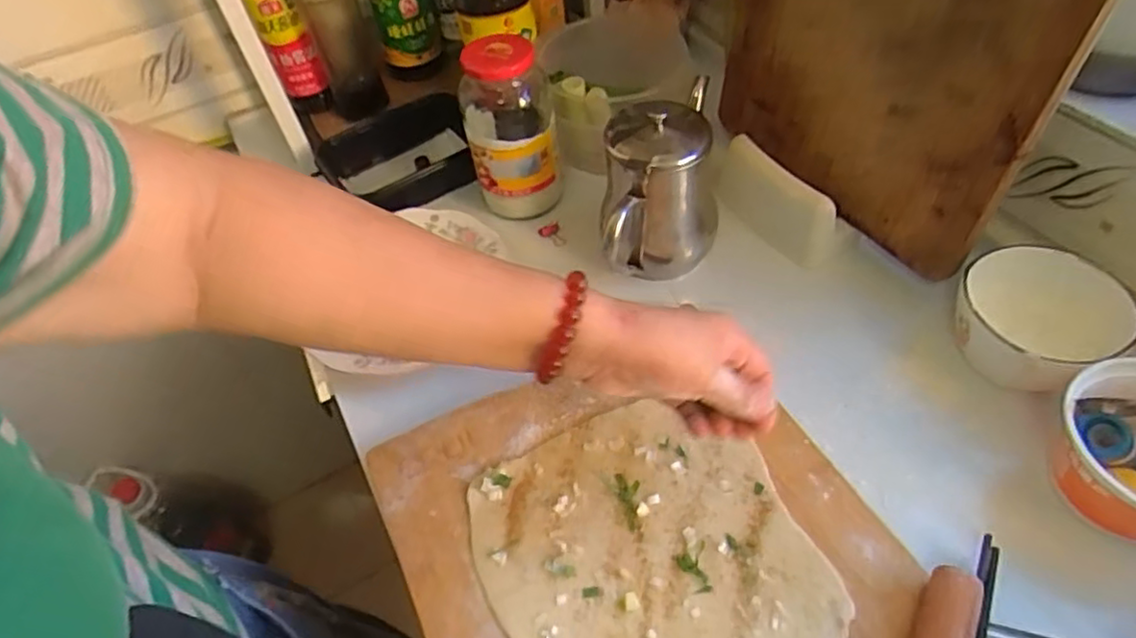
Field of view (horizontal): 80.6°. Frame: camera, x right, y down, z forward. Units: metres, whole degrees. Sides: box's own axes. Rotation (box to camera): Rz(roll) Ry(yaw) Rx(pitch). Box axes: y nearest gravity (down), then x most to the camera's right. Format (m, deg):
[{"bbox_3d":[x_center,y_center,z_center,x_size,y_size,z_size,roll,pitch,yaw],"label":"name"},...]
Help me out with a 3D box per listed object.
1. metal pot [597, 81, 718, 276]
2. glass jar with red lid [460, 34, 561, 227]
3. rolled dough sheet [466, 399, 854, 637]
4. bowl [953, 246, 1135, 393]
[{"bbox_3d":[0.081,-0.103,0.575,0.100,0.123,0.118,-1,50,7],"label":"metal pot"},{"bbox_3d":[-0.056,-0.182,0.645,0.083,0.160,0.071,-8,50,0],"label":"glass jar with red lid"},{"bbox_3d":[0.049,0.154,0.441,0.198,0.009,0.204,-21,52,-11],"label":"rolled dough sheet"},{"bbox_3d":[0.345,0.002,0.498,0.105,0.058,0.114,-4,50,4],"label":"bowl"}]

